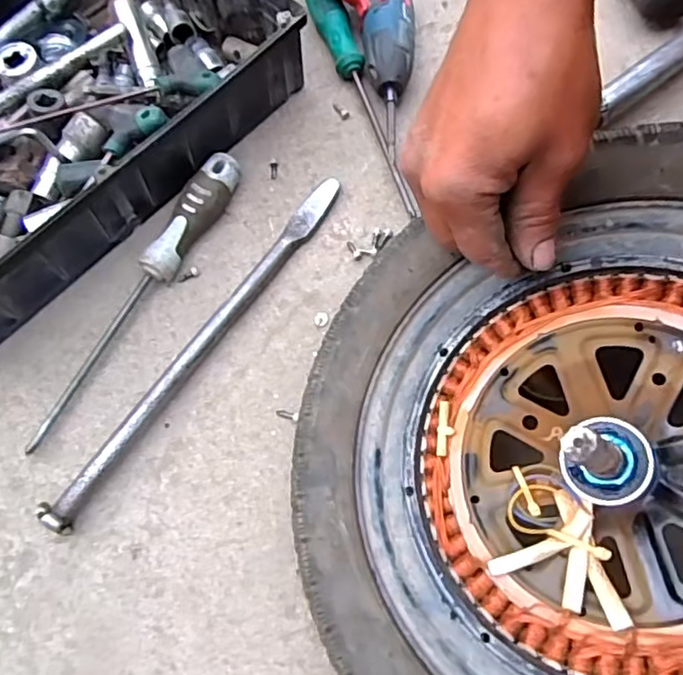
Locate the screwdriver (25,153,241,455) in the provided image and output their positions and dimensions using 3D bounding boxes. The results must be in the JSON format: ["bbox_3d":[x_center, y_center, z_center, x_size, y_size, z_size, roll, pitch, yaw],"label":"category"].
[{"bbox_3d":[-0.149,-0.032,0.446,0.024,0.029,0.252,28,73,9],"label":"screwdriver"}]

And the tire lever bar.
[{"bbox_3d":[-0.096,-0.001,0.439,0.020,0.027,0.319,32,74,11],"label":"tire lever bar"}]

